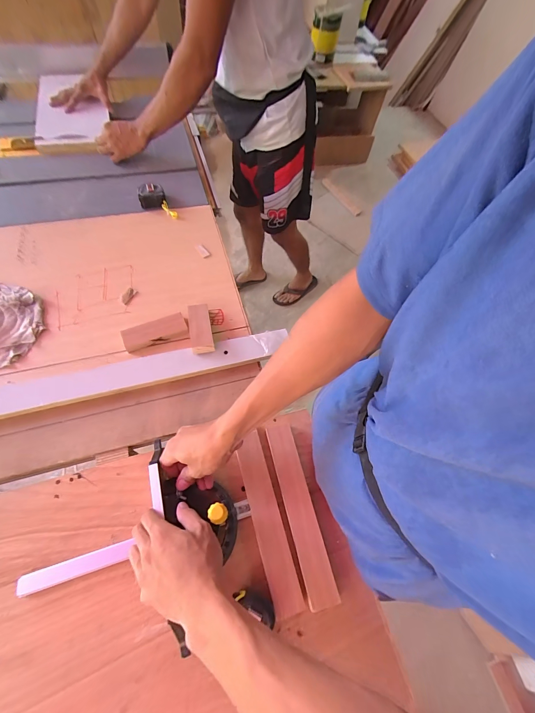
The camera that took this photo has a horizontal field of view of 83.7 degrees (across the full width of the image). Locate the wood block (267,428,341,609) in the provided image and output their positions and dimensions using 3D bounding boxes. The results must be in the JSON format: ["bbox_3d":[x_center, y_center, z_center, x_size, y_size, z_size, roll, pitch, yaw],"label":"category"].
[{"bbox_3d":[0.050,0.238,0.483,0.045,0.019,0.264,-11,63,-9],"label":"wood block"}]

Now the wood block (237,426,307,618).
[{"bbox_3d":[-0.001,0.249,0.468,0.045,0.016,0.247,-13,64,-10],"label":"wood block"}]

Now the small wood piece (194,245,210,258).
[{"bbox_3d":[-0.157,-0.255,0.718,0.020,0.007,0.040,-38,70,-21],"label":"small wood piece"}]

